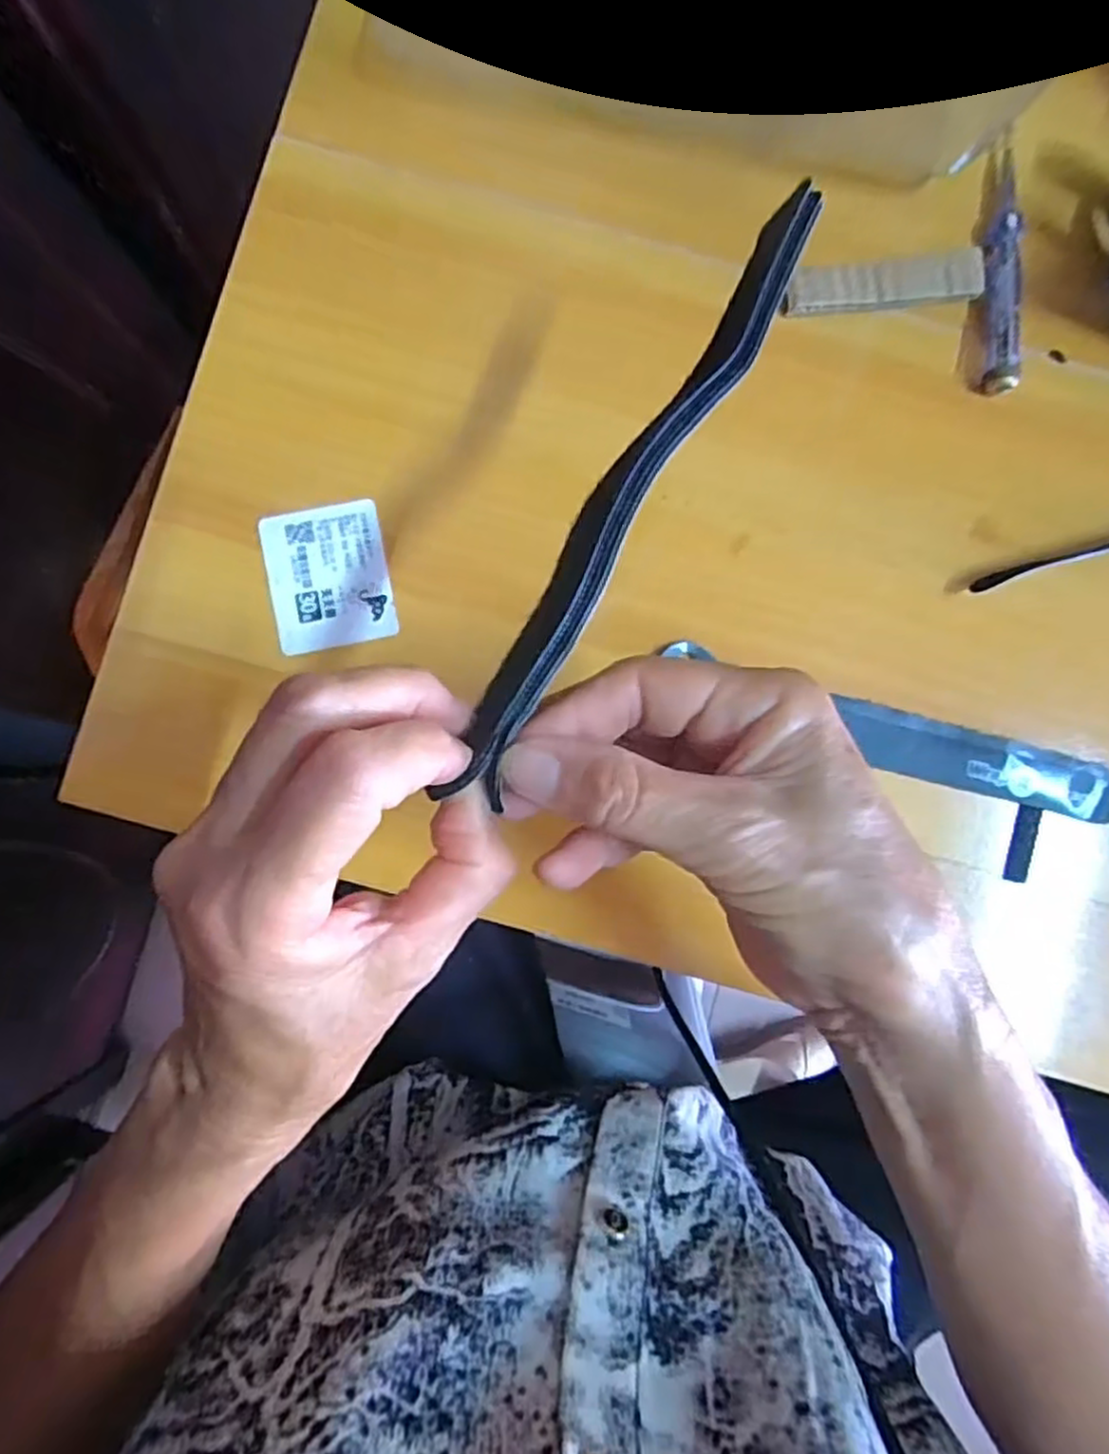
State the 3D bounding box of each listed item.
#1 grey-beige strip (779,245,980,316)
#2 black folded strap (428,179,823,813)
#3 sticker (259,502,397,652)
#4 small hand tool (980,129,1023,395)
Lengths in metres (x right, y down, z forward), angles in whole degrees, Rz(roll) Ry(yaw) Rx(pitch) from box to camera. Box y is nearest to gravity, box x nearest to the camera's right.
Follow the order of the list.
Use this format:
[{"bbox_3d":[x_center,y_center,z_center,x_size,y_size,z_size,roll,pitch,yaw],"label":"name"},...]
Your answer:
[{"bbox_3d":[0.144,-0.194,0.327,0.088,0.007,0.022,-7,87,-2],"label":"grey-beige strip"},{"bbox_3d":[0.023,-0.065,0.203,0.018,0.014,0.188,31,85,0],"label":"black folded strap"},{"bbox_3d":[-0.096,-0.064,0.316,0.050,0.004,0.060,-12,87,-3],"label":"sticker"},{"bbox_3d":[0.192,-0.198,0.321,0.012,0.013,0.107,3,87,-2],"label":"small hand tool"}]

